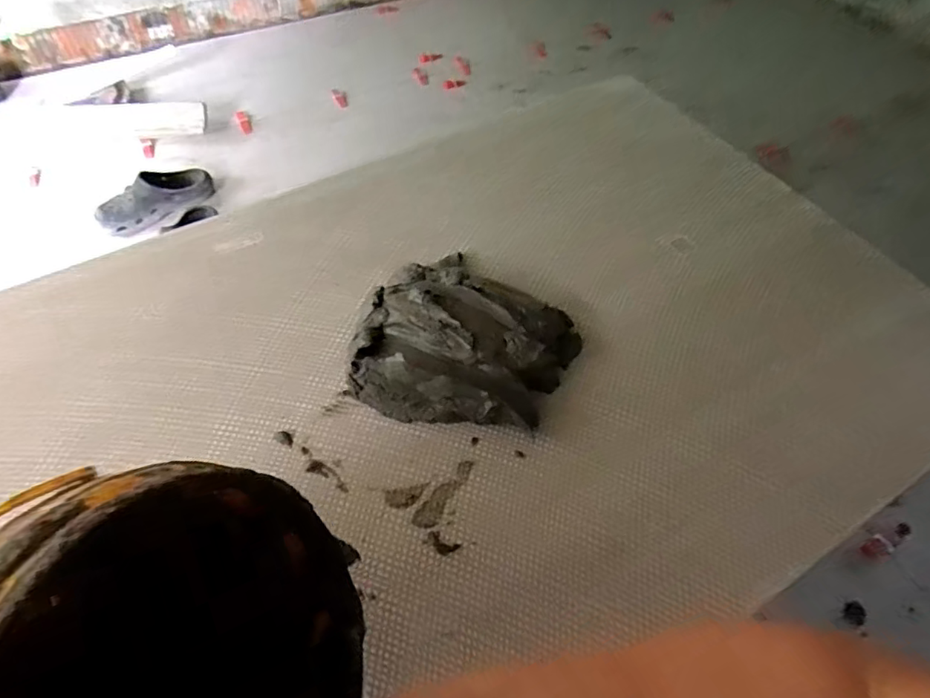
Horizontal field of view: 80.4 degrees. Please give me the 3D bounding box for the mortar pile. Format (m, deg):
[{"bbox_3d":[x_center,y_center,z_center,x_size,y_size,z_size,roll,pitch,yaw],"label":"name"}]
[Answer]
[{"bbox_3d":[-0.002,-0.002,0.610,0.212,0.069,0.199,1,55,-1],"label":"mortar pile"}]

